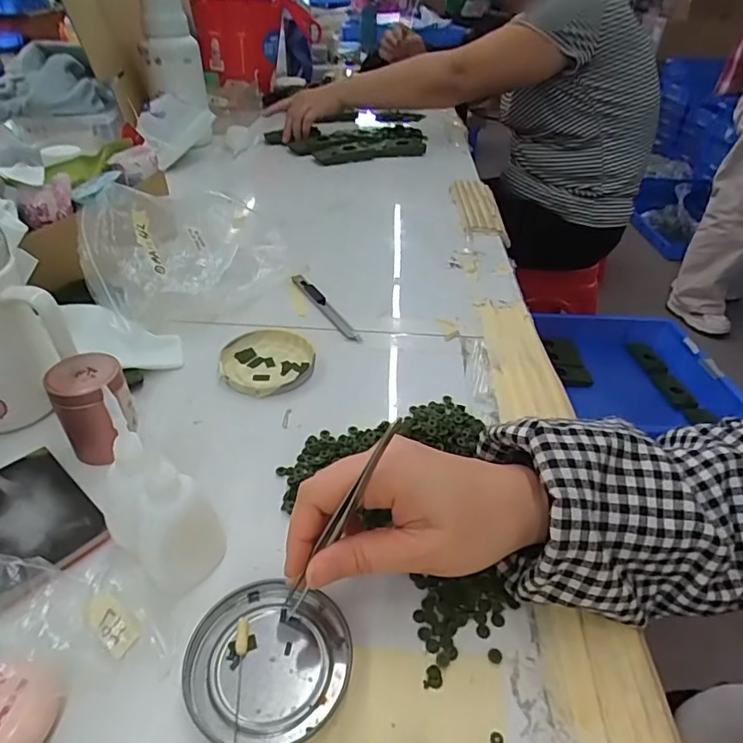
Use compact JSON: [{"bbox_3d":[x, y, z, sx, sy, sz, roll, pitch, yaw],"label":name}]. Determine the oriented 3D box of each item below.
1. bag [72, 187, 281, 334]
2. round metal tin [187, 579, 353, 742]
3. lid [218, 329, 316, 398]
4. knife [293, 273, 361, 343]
[{"bbox_3d":[-0.170,-0.120,0.514,0.203,0.092,0.131,-18,43,-25],"label":"bag"},{"bbox_3d":[-0.050,0.142,0.259,0.077,0.007,0.075,2,38,-2],"label":"round metal tin"},{"bbox_3d":[-0.089,-0.008,0.447,0.076,0.009,0.083,0,39,-4],"label":"lid"},{"bbox_3d":[-0.048,-0.066,0.524,0.012,0.009,0.130,-19,43,-25],"label":"knife"}]

